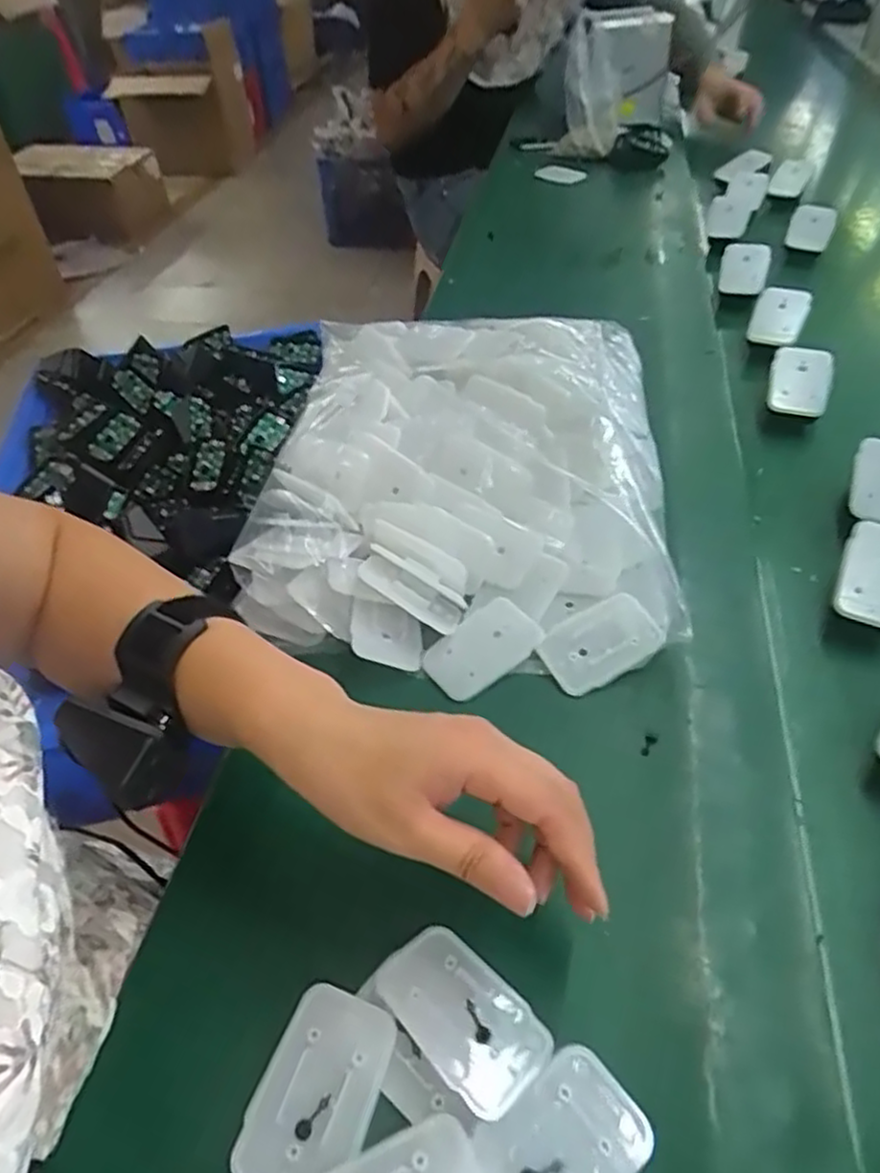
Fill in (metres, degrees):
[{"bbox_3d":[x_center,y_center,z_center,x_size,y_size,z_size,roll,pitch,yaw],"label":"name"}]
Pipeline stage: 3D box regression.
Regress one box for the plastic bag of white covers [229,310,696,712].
[{"bbox_3d":[0.013,-0.088,0.511,0.284,0.072,0.331,2,47,4],"label":"plastic bag of white covers"}]

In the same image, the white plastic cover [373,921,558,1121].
[{"bbox_3d":[0.009,0.174,0.291,0.070,0.004,0.042,35,57,30],"label":"white plastic cover"}]

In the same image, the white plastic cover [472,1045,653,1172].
[{"bbox_3d":[0.042,0.206,0.259,0.068,0.004,0.043,-29,52,-23],"label":"white plastic cover"}]

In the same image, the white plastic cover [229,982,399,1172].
[{"bbox_3d":[-0.048,0.198,0.278,0.044,0.004,0.070,15,57,18],"label":"white plastic cover"}]

